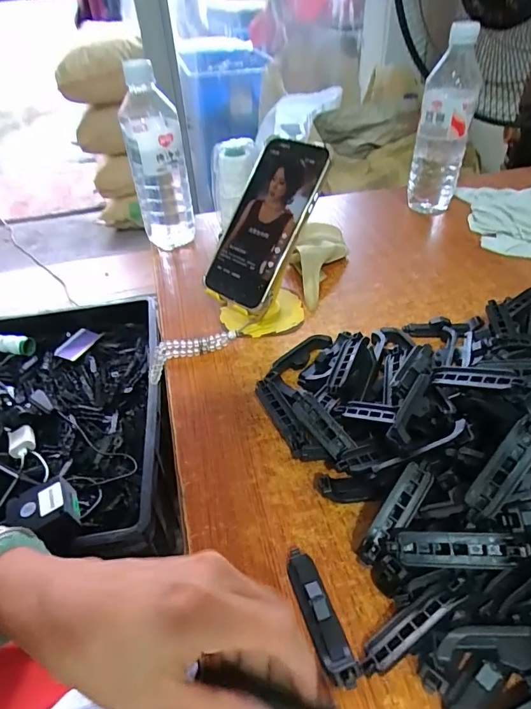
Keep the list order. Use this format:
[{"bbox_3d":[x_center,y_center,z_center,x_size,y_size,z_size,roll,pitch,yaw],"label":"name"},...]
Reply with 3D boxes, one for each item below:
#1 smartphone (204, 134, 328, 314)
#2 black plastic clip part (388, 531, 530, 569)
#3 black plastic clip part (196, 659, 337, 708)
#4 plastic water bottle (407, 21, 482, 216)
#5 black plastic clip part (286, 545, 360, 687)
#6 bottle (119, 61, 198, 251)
[{"bbox_3d":[0.000,-0.130,0.422,0.078,0.165,0.015,27,4,30],"label":"smartphone"},{"bbox_3d":[0.111,0.113,0.248,0.071,0.019,0.015,3,40,5],"label":"black plastic clip part"},{"bbox_3d":[0.003,0.158,0.198,0.072,0.009,0.014,13,42,14],"label":"black plastic clip part"},{"bbox_3d":[0.247,-0.309,0.602,0.068,0.229,0.057,12,44,17],"label":"plastic water bottle"},{"bbox_3d":[0.030,0.148,0.248,0.016,0.016,0.073,-15,43,-12],"label":"black plastic clip part"},{"bbox_3d":[-0.132,-0.236,0.541,0.068,0.209,0.074,-15,43,-13],"label":"bottle"}]

